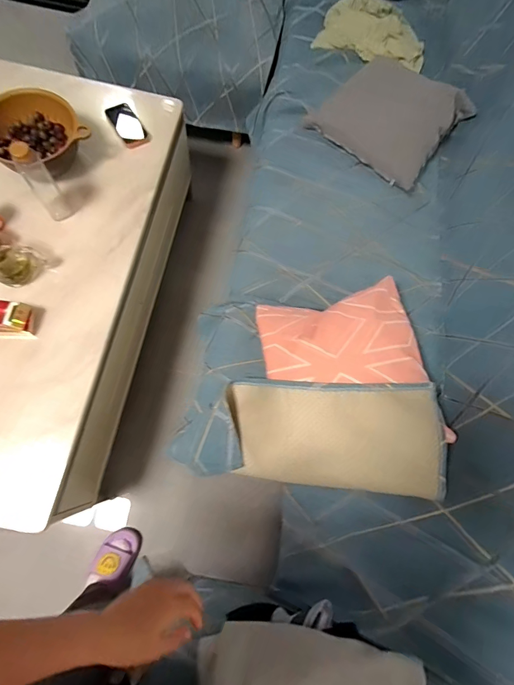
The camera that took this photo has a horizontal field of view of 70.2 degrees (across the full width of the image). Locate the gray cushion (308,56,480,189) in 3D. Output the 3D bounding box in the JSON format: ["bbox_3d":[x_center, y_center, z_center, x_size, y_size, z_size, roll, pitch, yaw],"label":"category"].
[{"bbox_3d":[0.406,-0.678,1.071,0.346,0.125,0.379,-40,74,-13],"label":"gray cushion"}]

